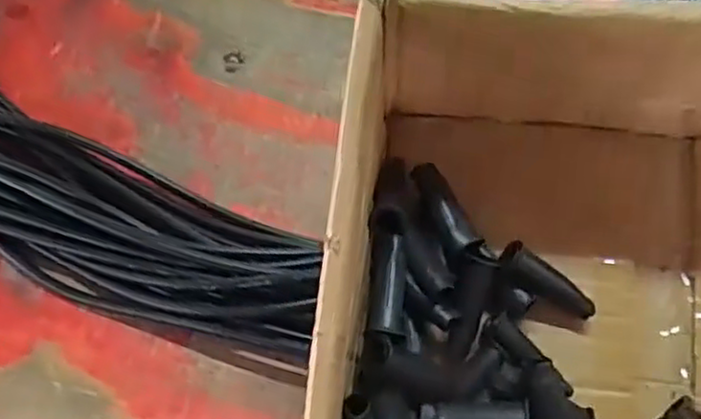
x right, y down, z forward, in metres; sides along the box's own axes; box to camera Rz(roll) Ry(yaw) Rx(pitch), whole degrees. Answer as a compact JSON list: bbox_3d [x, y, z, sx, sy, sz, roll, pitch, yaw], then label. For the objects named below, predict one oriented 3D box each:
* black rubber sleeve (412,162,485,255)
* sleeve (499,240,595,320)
[{"bbox_3d":[0.058,-0.001,0.443,0.022,0.017,0.068,-20,60,-12],"label":"black rubber sleeve"},{"bbox_3d":[0.118,0.045,0.426,0.065,0.015,0.019,32,58,-8],"label":"sleeve"}]

